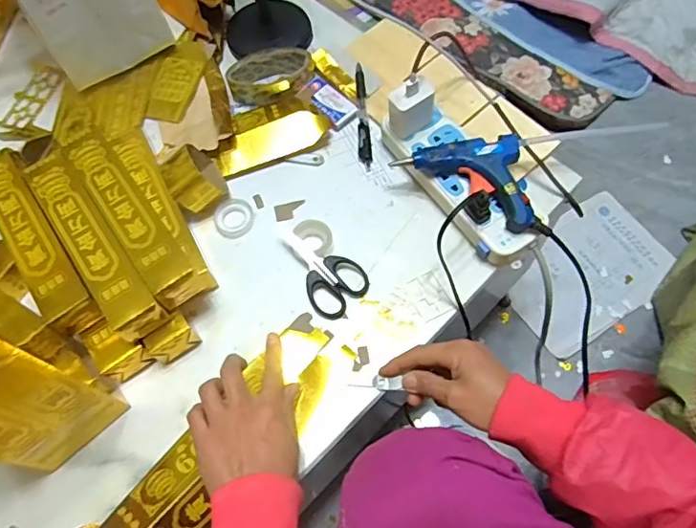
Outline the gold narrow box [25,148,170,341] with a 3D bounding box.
[{"bbox_3d":[-0.240,-0.021,0.506,0.043,0.044,0.204,-33,67,-12],"label":"gold narrow box"}]

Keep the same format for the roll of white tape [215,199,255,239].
[{"bbox_3d":[-0.125,-0.050,0.584,0.042,0.012,0.044,-1,65,3],"label":"roll of white tape"}]

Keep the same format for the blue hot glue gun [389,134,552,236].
[{"bbox_3d":[0.121,-0.074,0.532,0.124,0.025,0.107,-9,64,-1],"label":"blue hot glue gun"}]

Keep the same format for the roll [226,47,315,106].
[{"bbox_3d":[-0.092,-0.229,0.650,0.103,0.031,0.058,-15,65,-4],"label":"roll"}]

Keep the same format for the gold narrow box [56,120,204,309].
[{"bbox_3d":[-0.212,-0.050,0.518,0.041,0.044,0.204,-34,67,-12],"label":"gold narrow box"}]

